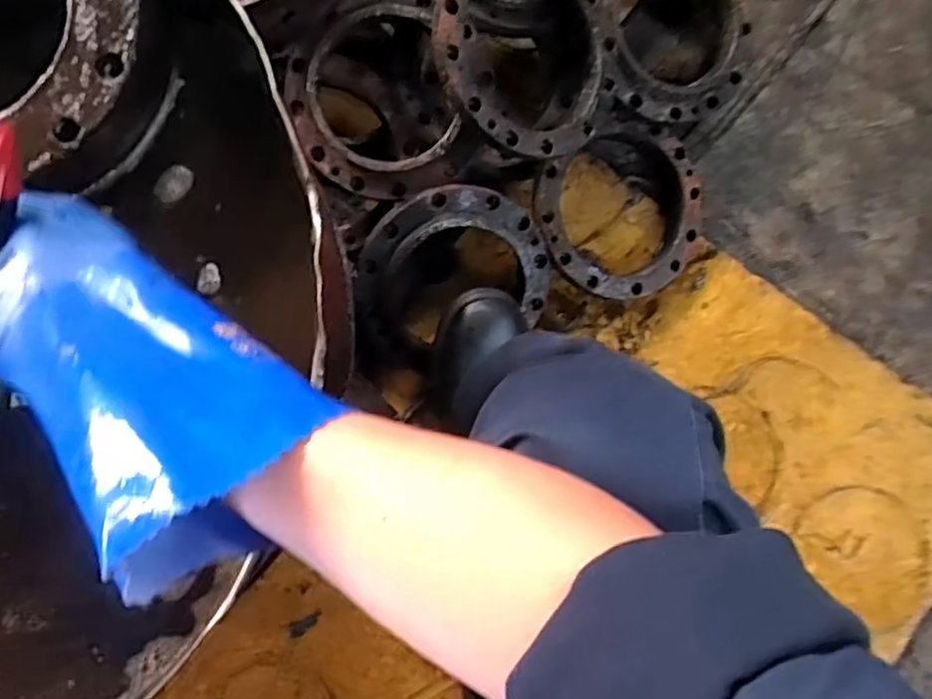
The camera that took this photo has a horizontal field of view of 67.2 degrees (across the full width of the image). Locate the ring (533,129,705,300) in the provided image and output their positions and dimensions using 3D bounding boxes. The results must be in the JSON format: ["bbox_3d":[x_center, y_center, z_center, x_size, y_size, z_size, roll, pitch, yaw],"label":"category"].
[{"bbox_3d":[0.181,-0.150,0.787,0.225,0.024,0.182,-7,97,-21],"label":"ring"}]

